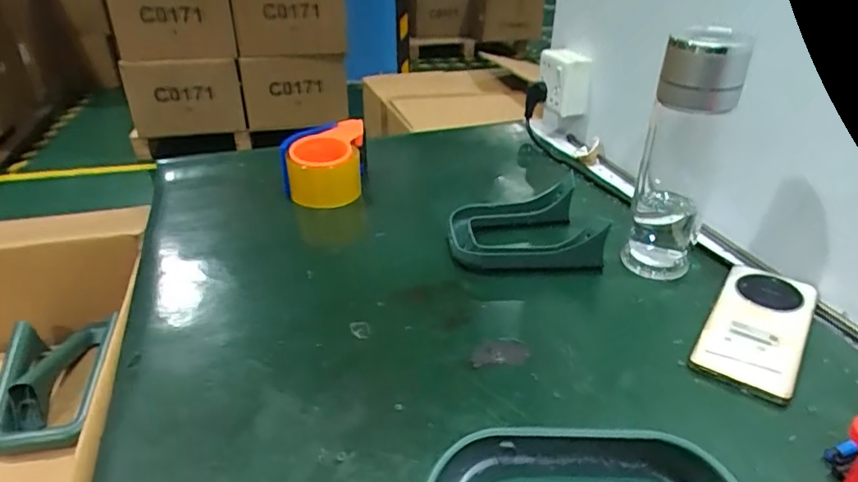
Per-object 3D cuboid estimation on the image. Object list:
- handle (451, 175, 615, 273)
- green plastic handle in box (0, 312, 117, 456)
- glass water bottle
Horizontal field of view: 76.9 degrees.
[{"bbox_3d":[0.100,-0.012,0.606,0.155,0.052,0.122,-5,32,-7],"label":"handle"},{"bbox_3d":[-0.415,0.144,0.595,0.094,0.056,0.184,-12,33,-19],"label":"green plastic handle in box"},{"bbox_3d":[0.248,-0.080,0.532,0.071,0.239,0.066,11,33,18],"label":"glass water bottle"}]

